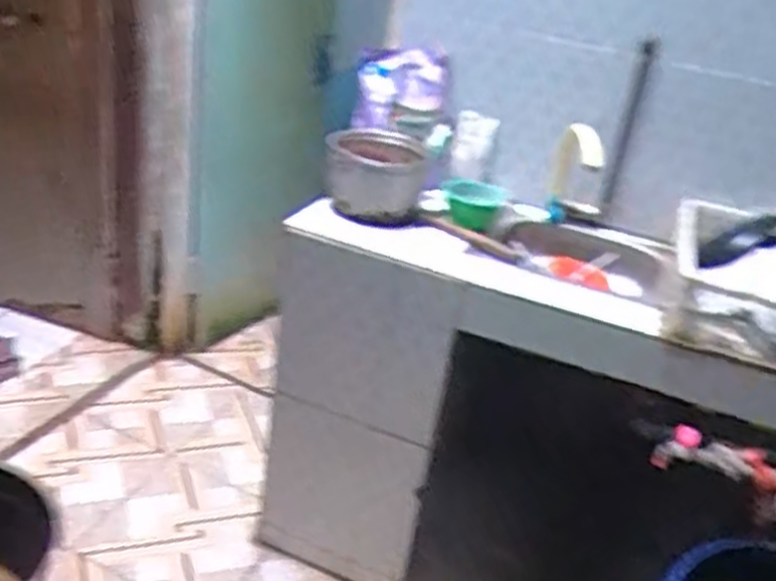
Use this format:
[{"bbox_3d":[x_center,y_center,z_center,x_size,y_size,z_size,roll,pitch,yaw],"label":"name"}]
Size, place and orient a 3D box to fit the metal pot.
[{"bbox_3d":[-0.031,-0.261,1.795,0.216,0.146,0.256,6,27,-5],"label":"metal pot"}]

